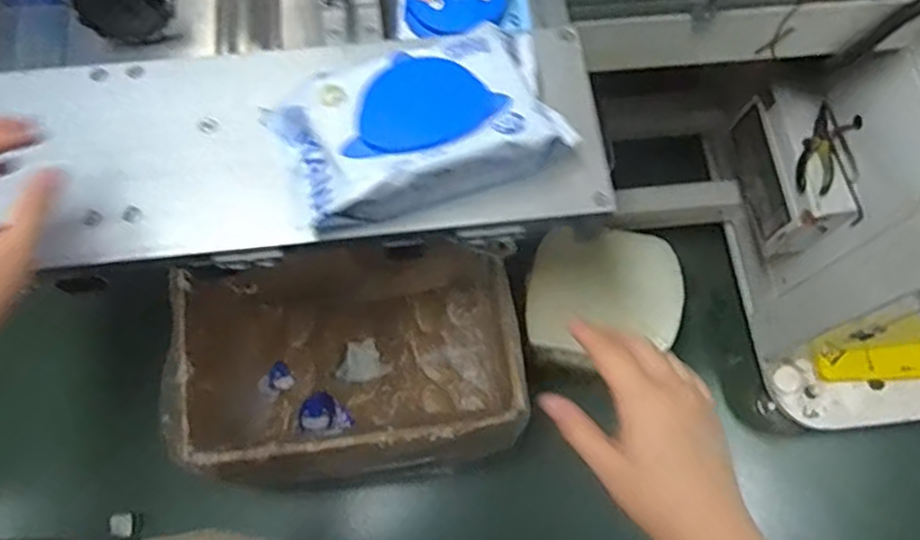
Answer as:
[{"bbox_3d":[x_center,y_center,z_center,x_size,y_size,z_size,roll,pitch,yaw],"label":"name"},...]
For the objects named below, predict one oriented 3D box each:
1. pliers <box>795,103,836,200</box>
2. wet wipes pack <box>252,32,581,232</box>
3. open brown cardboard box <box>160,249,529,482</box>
[{"bbox_3d":[0.556,-0.185,1.080,0.057,0.026,0.151,15,71,3],"label":"pliers"},{"bbox_3d":[-0.029,-0.110,0.539,0.209,0.079,0.116,-22,73,-9],"label":"wet wipes pack"},{"bbox_3d":[-0.196,0.177,1.306,0.560,0.393,0.394,-4,71,-3],"label":"open brown cardboard box"}]

